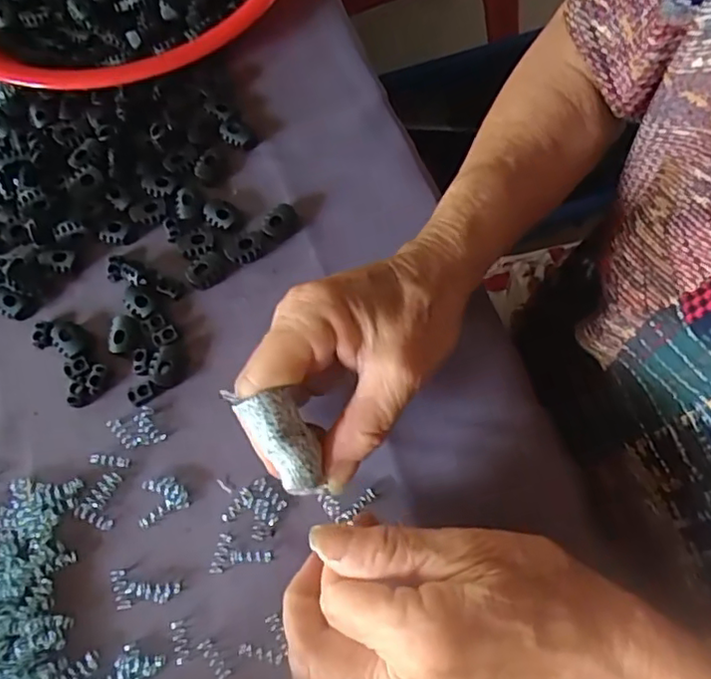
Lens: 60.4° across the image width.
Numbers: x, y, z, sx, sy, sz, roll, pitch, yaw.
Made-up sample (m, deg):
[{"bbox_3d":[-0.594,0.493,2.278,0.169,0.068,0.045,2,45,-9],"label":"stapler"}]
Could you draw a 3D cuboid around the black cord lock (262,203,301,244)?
[{"bbox_3d":[-0.043,-0.067,0.351,0.022,0.009,0.021,-24,69,-8],"label":"black cord lock"}]

